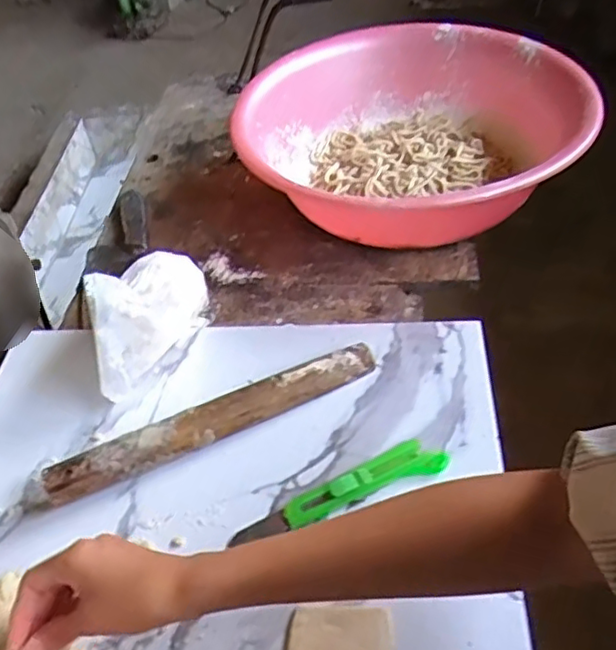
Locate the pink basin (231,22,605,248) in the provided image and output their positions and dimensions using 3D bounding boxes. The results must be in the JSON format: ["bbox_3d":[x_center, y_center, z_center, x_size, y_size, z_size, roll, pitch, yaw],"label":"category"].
[{"bbox_3d":[0.138,-0.234,0.800,0.380,0.141,0.424,16,48,22],"label":"pink basin"}]

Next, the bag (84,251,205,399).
[{"bbox_3d":[-0.155,-0.019,0.632,0.062,0.123,0.169,5,45,11],"label":"bag"}]

